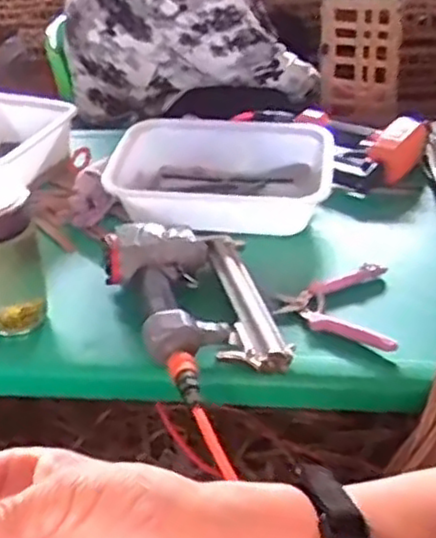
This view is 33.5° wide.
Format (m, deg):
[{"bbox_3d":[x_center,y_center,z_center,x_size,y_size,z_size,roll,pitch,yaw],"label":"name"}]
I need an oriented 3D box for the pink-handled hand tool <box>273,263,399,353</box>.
[{"bbox_3d":[0.134,0.037,0.832,0.125,0.012,0.156,1,36,5],"label":"pink-handled hand tool"}]

